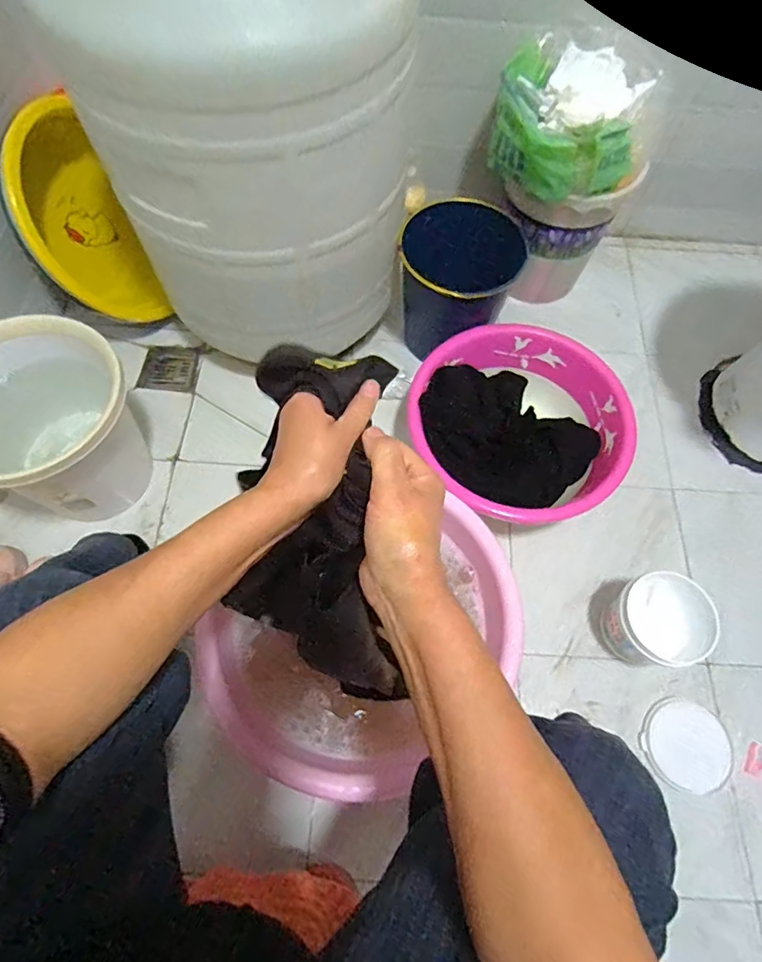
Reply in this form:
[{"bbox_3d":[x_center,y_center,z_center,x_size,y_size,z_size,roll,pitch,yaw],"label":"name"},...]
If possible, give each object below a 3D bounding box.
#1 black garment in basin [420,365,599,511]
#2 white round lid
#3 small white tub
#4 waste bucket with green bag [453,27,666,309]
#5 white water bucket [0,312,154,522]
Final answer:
[{"bbox_3d":[0.207,-0.088,0.884,0.245,0.048,0.292,-33,71,-15],"label":"black garment in basin"},{"bbox_3d":[0.454,0.390,0.762,0.128,0.012,0.121,1,66,-2],"label":"white round lid"},{"bbox_3d":[0.406,0.210,0.765,0.128,0.108,0.127,1,66,-2],"label":"small white tub"},{"bbox_3d":[0.301,-0.547,0.945,0.232,0.359,0.252,1,66,-2],"label":"waste bucket with green bag"},{"bbox_3d":[-0.482,-0.072,0.780,0.237,0.251,0.235,1,66,-2],"label":"white water bucket"}]

